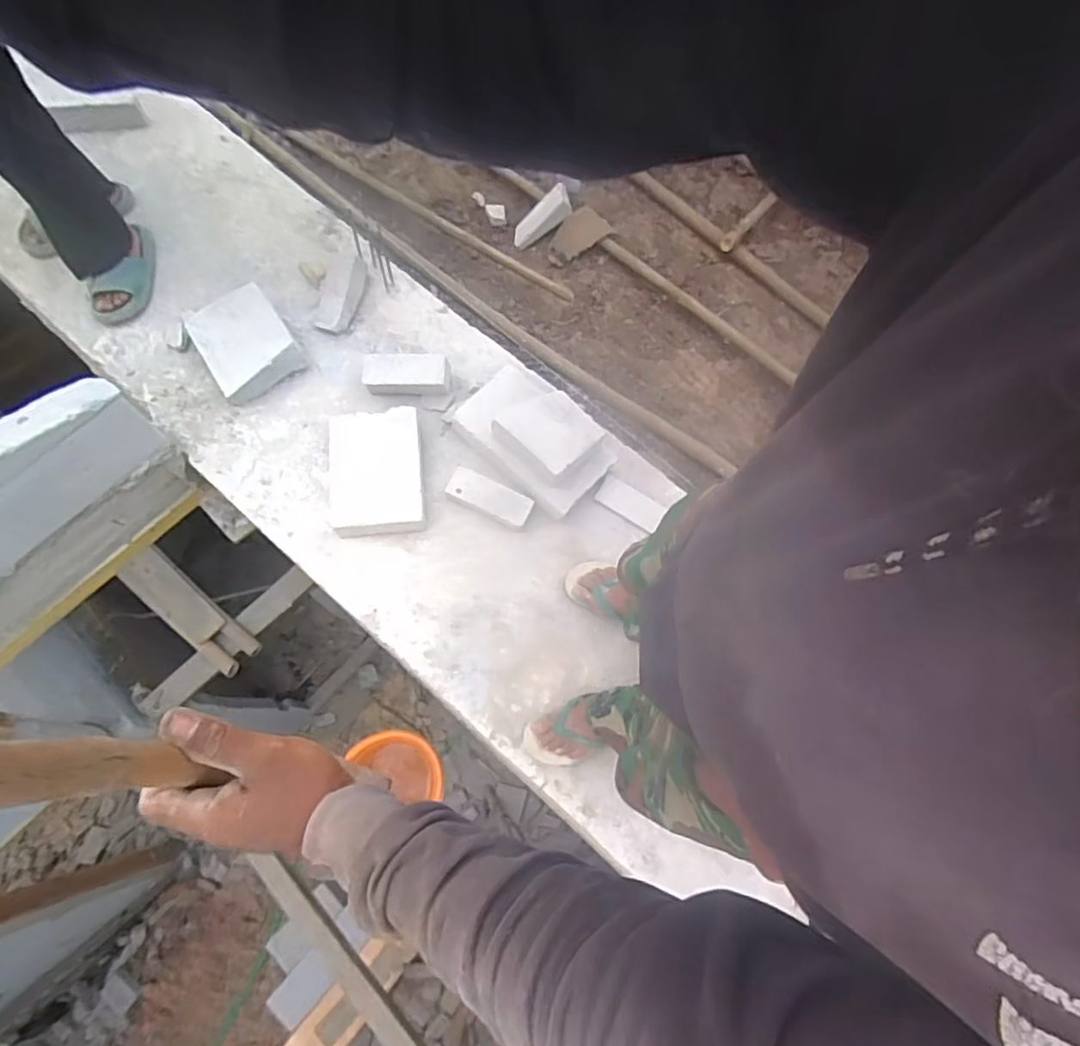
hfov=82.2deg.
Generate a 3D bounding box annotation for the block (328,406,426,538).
[{"bbox_3d":[-0.381,-0.119,1.445,0.214,0.084,0.291,-6,72,-7],"label":"block"}]

